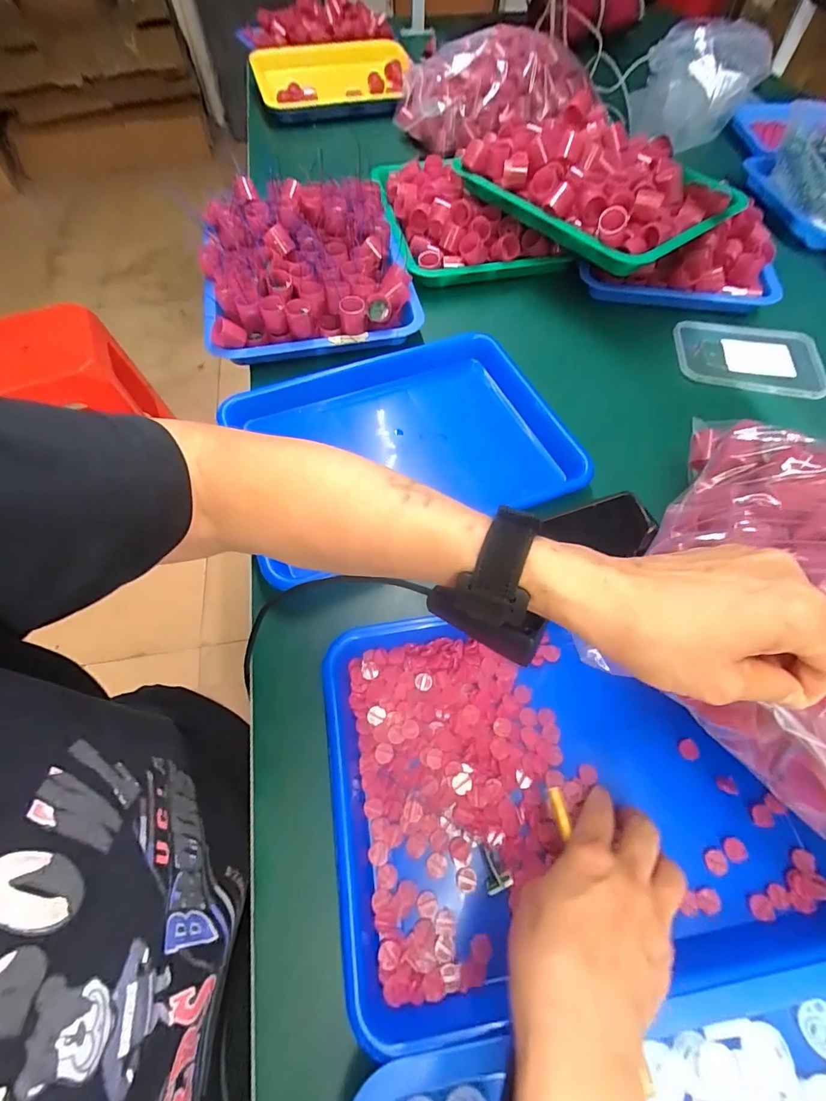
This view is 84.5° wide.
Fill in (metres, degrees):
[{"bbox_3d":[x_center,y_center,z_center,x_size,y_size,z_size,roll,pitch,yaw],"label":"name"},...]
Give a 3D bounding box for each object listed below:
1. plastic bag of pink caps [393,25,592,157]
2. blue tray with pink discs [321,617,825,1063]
[{"bbox_3d":[0.134,-0.806,0.790,0.336,0.124,0.191,-4,60,12],"label":"plastic bag of pink caps"},{"bbox_3d":[0.103,0.160,0.326,0.316,0.030,0.238,-8,61,-4],"label":"blue tray with pink discs"}]

